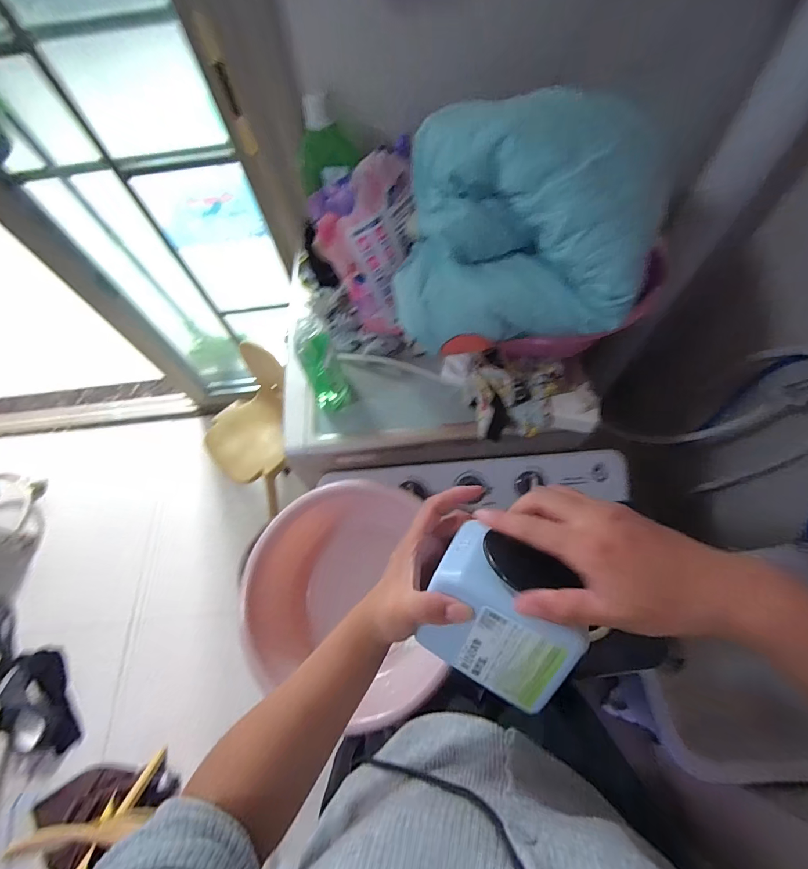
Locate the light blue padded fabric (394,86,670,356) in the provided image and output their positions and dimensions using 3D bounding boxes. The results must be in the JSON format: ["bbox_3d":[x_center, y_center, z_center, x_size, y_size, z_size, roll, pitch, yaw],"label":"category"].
[{"bbox_3d":[0.161,-0.260,0.507,0.335,0.207,0.202,5,65,4],"label":"light blue padded fabric"}]

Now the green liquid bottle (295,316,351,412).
[{"bbox_3d":[-0.133,-0.108,0.648,0.060,0.169,0.076,-15,65,-6],"label":"green liquid bottle"}]

